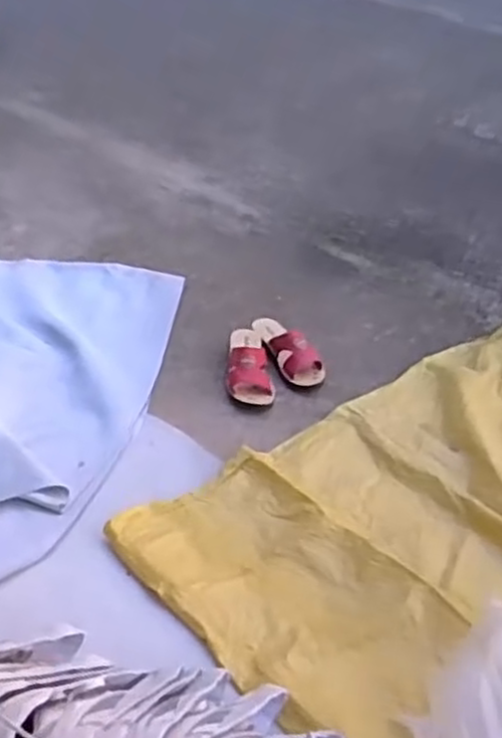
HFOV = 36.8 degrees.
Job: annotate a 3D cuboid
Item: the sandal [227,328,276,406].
[{"bbox_3d":[0.003,-0.012,1.549,0.096,0.069,0.205,5,39,0],"label":"sandal"}]

